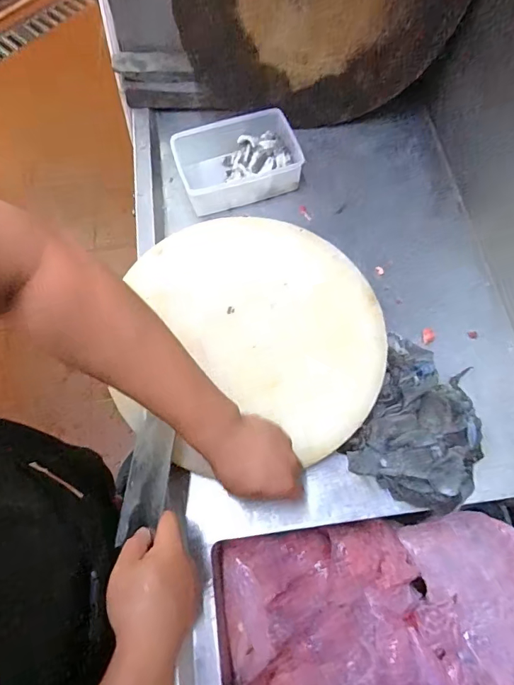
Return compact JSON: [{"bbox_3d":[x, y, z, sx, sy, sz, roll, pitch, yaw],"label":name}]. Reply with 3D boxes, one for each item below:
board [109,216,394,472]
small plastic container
[{"bbox_3d":[-0.002,-0.020,0.604,0.346,0.036,0.357,-7,68,-1],"label":"board"},{"bbox_3d":[-0.031,-0.305,0.735,0.196,0.070,0.134,-18,68,-5],"label":"small plastic container"}]

